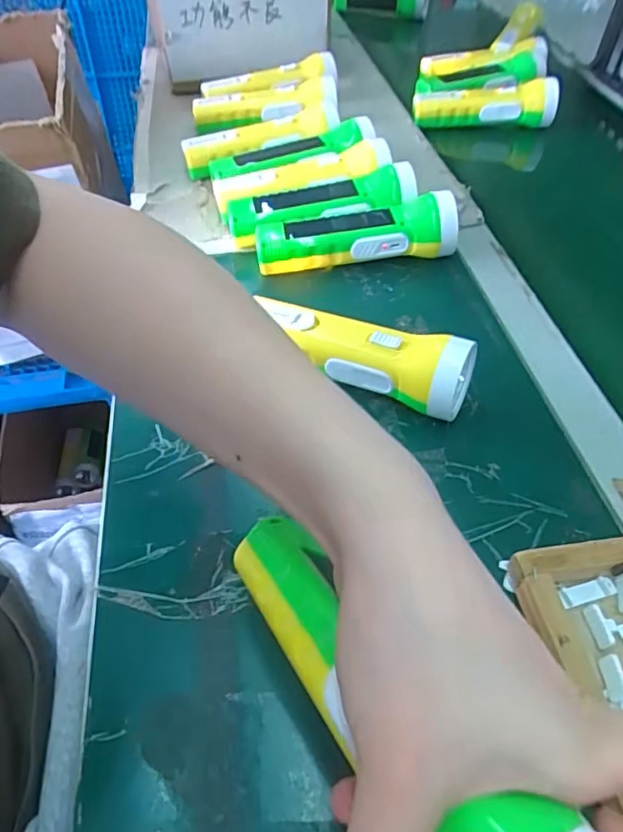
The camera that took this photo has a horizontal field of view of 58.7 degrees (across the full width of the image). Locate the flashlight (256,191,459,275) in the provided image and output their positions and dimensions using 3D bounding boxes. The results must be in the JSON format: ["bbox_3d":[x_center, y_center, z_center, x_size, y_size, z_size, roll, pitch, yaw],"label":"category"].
[{"bbox_3d":[0.039,-0.153,0.477,0.171,0.048,0.045,-7,50,-5],"label":"flashlight"}]

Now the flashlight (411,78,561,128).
[{"bbox_3d":[0.215,-0.388,0.688,0.180,0.039,0.054,-2,49,-4],"label":"flashlight"}]

